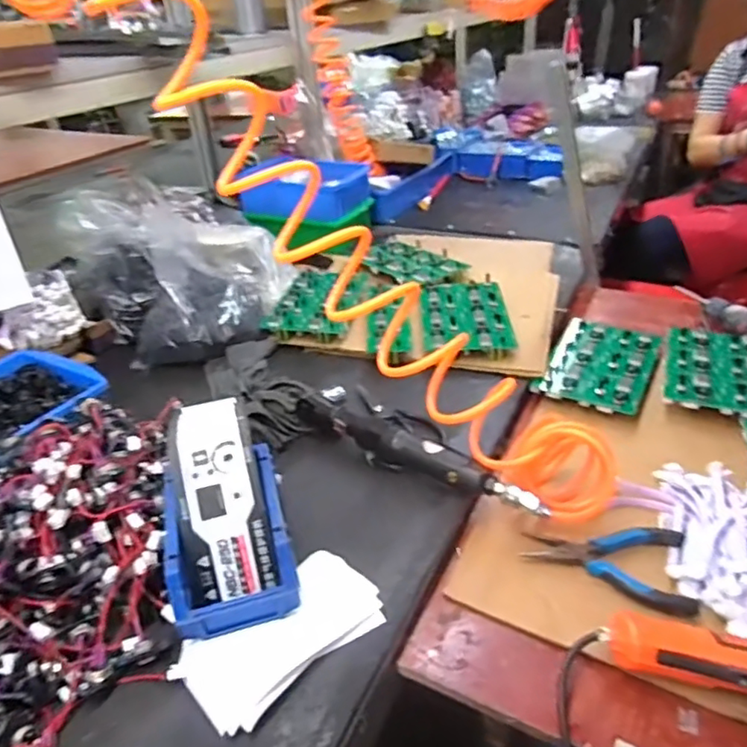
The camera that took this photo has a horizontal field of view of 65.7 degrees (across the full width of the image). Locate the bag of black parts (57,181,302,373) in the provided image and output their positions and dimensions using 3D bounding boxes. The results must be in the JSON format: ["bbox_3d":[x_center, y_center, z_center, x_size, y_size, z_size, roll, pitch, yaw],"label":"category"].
[{"bbox_3d":[-0.284,-0.168,0.896,0.241,0.218,0.270,3,34,10],"label":"bag of black parts"}]

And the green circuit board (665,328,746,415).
[{"bbox_3d":[0.473,-0.016,0.786,0.129,0.014,0.215,12,37,23],"label":"green circuit board"}]

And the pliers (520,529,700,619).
[{"bbox_3d":[0.219,0.172,0.546,0.142,0.024,0.093,7,35,16],"label":"pliers"}]

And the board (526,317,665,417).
[{"bbox_3d":[0.316,-0.023,0.800,0.128,0.010,0.198,16,38,27],"label":"board"}]

